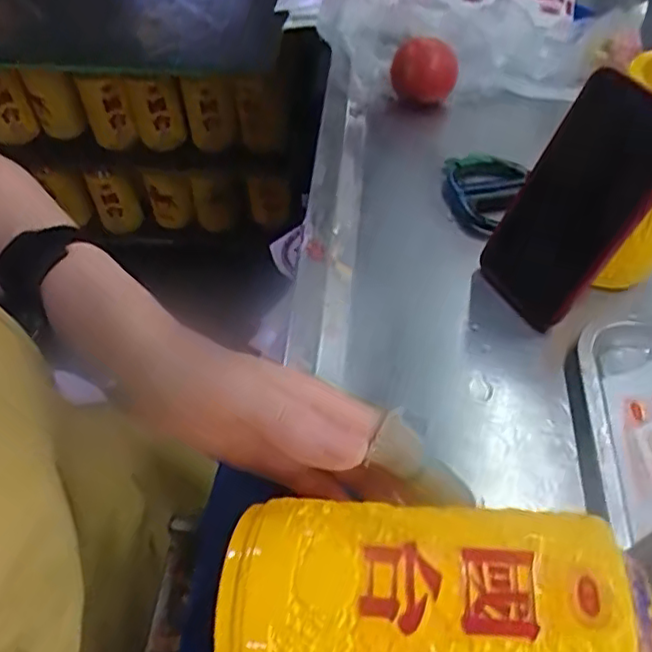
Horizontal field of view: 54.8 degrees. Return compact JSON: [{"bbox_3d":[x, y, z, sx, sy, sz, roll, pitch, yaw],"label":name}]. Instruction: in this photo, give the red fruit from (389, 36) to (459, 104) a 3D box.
[{"bbox_3d":[0.102,-0.264,0.656,0.068,0.065,0.057,6,53,6],"label":"red fruit"}]

